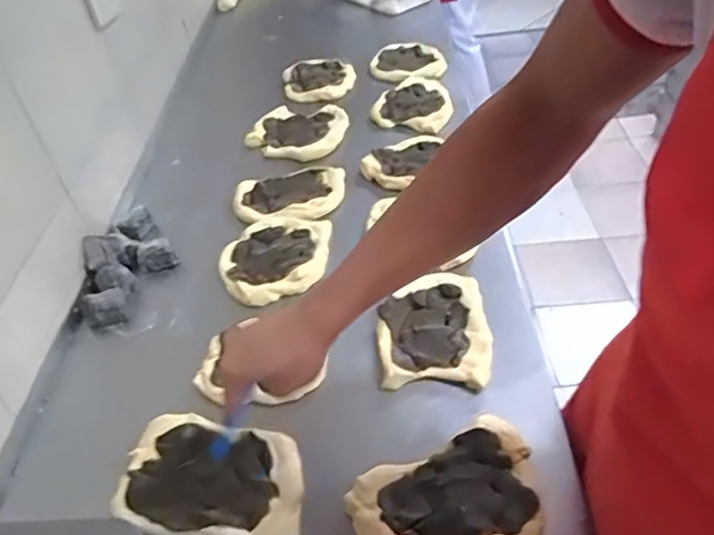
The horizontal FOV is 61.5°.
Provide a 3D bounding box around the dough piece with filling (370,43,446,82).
[{"bbox_3d":[0.105,-0.441,1.287,0.151,0.020,0.166,-11,43,-4],"label":"dough piece with filling"}]

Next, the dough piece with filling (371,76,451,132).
[{"bbox_3d":[0.106,-0.318,1.159,0.144,0.017,0.178,4,44,12],"label":"dough piece with filling"}]

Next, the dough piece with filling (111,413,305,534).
[{"bbox_3d":[-0.148,0.222,0.625,0.192,0.026,0.121,4,44,12],"label":"dough piece with filling"}]

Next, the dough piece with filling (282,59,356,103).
[{"bbox_3d":[-0.077,-0.395,1.259,0.147,0.031,0.133,-13,43,-6],"label":"dough piece with filling"}]

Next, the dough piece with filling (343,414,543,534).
[{"bbox_3d":[0.093,0.229,0.580,0.185,0.022,0.131,-19,44,-12],"label":"dough piece with filling"}]

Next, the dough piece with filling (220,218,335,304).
[{"bbox_3d":[-0.119,-0.012,0.875,0.156,0.023,0.160,-4,43,4],"label":"dough piece with filling"}]

